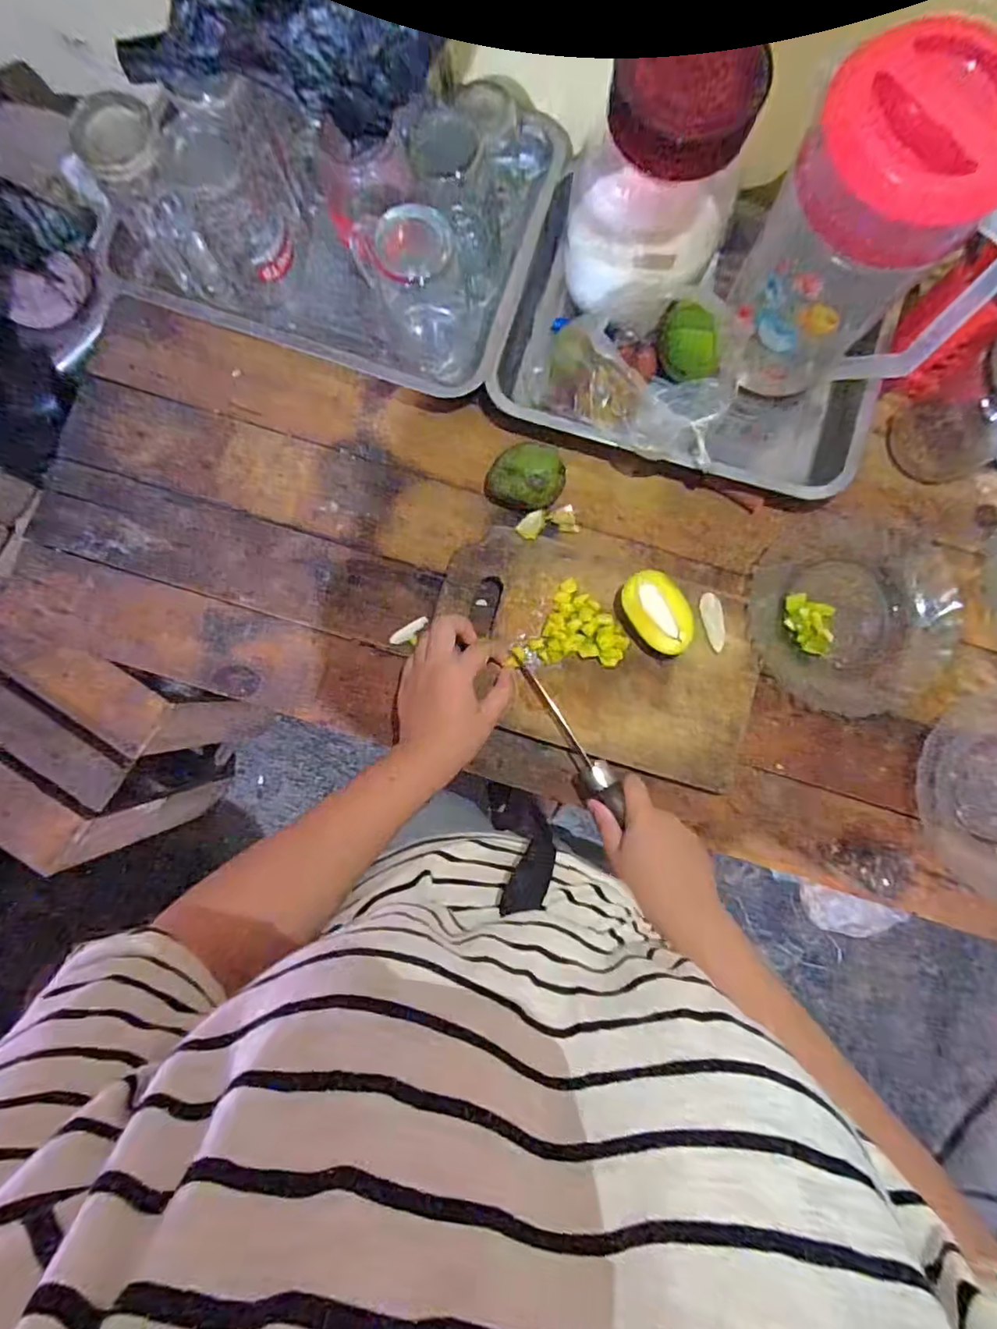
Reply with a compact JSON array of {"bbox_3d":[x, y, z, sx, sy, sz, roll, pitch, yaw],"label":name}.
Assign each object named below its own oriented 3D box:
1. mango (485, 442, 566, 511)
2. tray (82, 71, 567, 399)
[{"bbox_3d":[0.026,-0.171,0.533,0.071,0.055,0.054,-18,85,0],"label":"mango"},{"bbox_3d":[-0.153,-0.416,0.518,0.369,0.130,0.234,19,86,3],"label":"tray"}]

